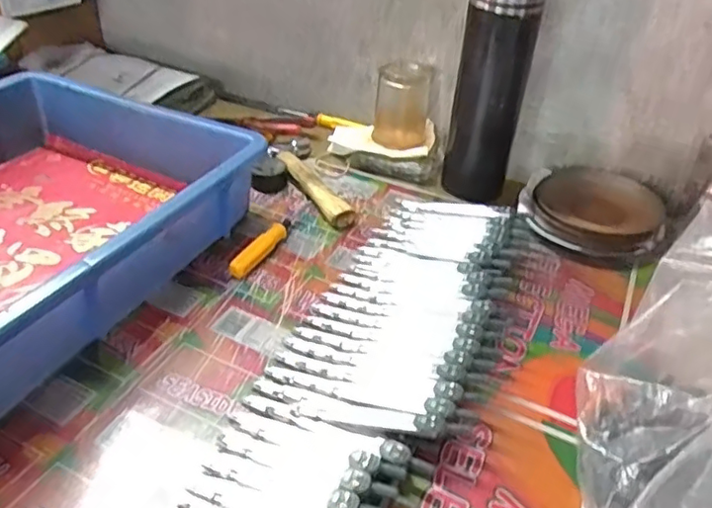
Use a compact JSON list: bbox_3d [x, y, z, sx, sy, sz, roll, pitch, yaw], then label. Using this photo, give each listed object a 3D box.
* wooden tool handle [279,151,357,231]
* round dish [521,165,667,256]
[{"bbox_3d":[-0.040,-0.065,0.602,0.027,0.021,0.124,-18,42,-27],"label":"wooden tool handle"},{"bbox_3d":[0.228,-0.044,0.597,0.124,0.025,0.121,3,37,-2],"label":"round dish"}]

